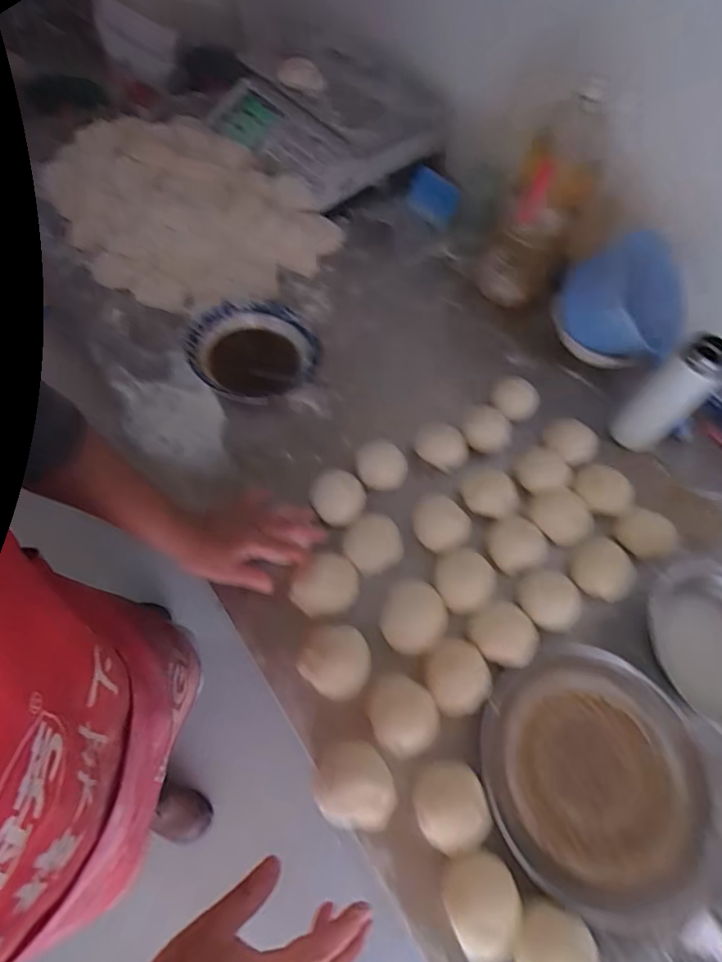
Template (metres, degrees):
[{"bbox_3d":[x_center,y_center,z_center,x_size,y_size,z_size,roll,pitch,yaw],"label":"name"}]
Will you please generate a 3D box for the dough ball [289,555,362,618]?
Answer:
[{"bbox_3d":[-0.037,0.120,0.598,0.058,0.032,0.073,41,63,14],"label":"dough ball"}]

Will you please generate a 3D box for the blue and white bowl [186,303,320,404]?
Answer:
[{"bbox_3d":[-0.145,-0.173,0.726,0.165,0.048,0.157,4,60,-7],"label":"blue and white bowl"}]

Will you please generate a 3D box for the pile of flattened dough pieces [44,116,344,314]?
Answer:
[{"bbox_3d":[-0.285,-0.448,0.864,0.472,0.070,0.363,40,62,14],"label":"pile of flattened dough pieces"}]

